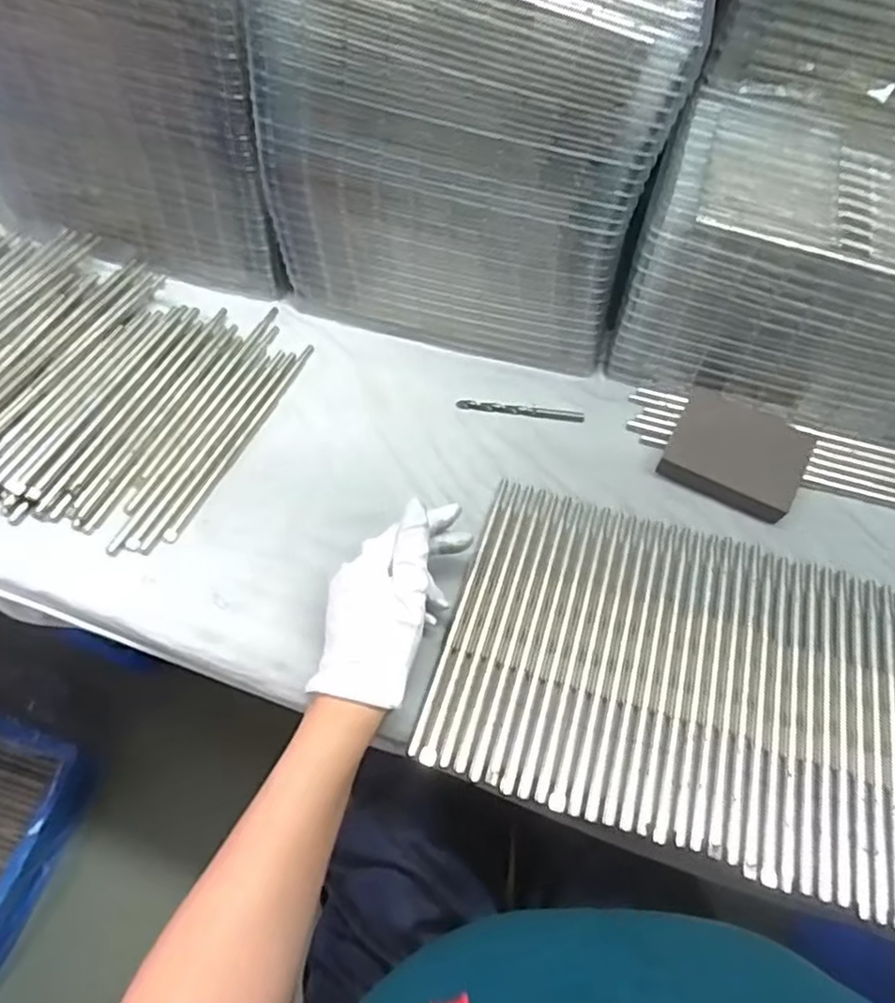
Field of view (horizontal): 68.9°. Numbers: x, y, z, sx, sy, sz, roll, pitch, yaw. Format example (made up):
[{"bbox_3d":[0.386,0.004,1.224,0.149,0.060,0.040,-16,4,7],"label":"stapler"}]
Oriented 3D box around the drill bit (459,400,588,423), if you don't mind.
[{"bbox_3d":[0.061,-0.077,0.543,0.104,0.004,0.011,6,60,2],"label":"drill bit"}]

